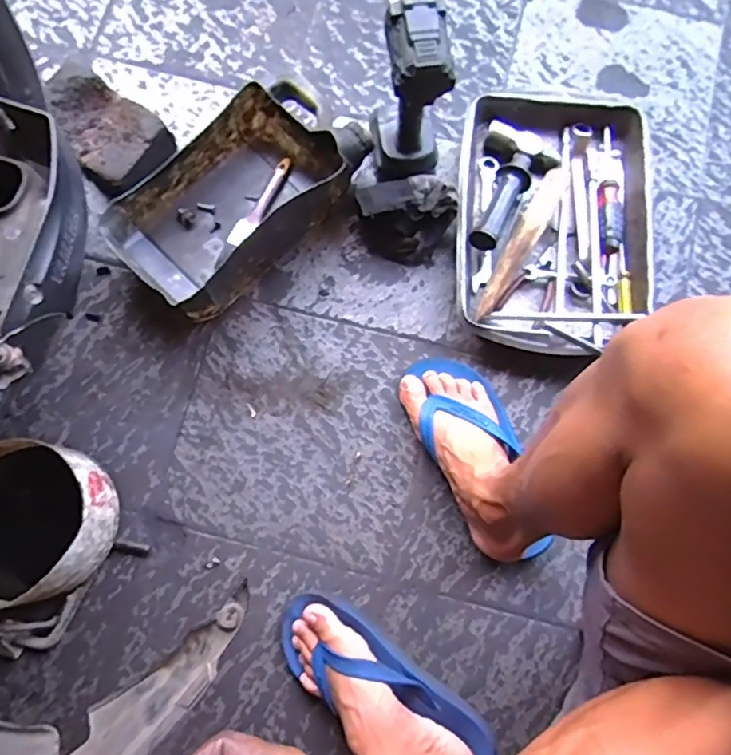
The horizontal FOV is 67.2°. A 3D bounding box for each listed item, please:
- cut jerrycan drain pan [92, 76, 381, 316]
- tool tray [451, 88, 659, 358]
[{"bbox_3d":[-0.161,-0.230,0.705,0.313,0.088,0.187,-44,82,-10],"label":"cut jerrycan drain pan"},{"bbox_3d":[0.247,-0.205,0.712,0.255,0.064,0.361,7,77,0],"label":"tool tray"}]

